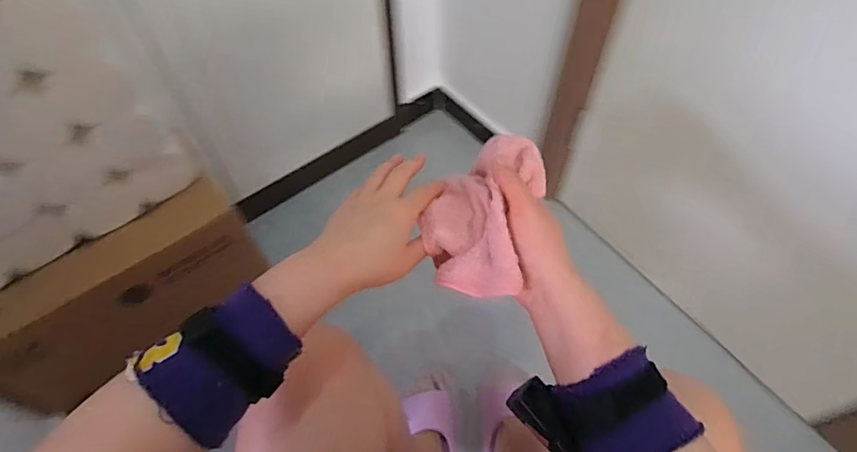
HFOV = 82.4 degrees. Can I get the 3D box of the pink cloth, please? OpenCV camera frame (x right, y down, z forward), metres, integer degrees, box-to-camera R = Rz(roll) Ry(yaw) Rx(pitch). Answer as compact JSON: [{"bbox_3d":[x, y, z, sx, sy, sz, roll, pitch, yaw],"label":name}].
[{"bbox_3d":[0.045,-0.009,0.440,0.096,0.068,0.146,14,55,11],"label":"pink cloth"}]

